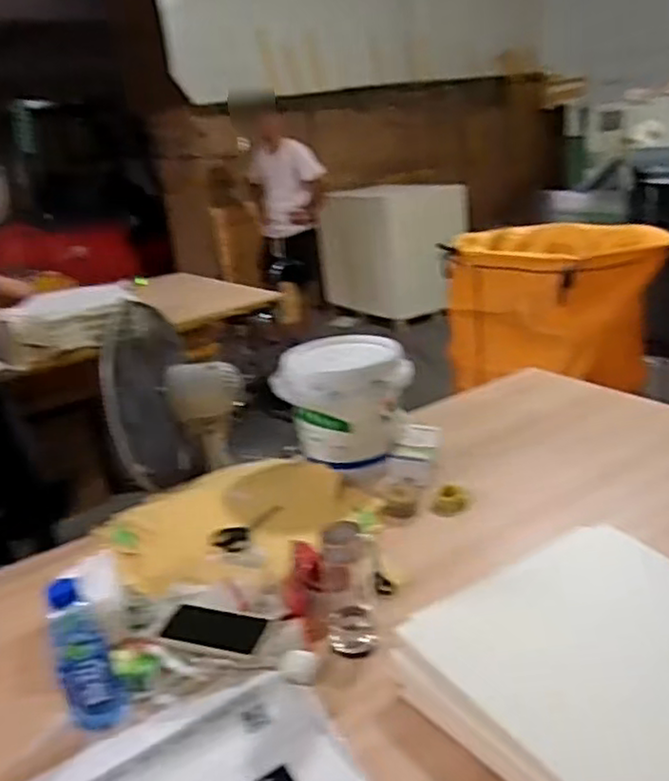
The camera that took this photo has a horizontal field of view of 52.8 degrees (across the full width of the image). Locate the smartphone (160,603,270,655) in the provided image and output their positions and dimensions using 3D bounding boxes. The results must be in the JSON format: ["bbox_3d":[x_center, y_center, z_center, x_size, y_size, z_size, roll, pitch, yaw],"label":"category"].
[{"bbox_3d":[-0.174,0.347,0.991,0.143,0.006,0.075,1,23,18],"label":"smartphone"}]

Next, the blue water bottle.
[{"bbox_3d":[-0.318,0.330,0.852,0.068,0.177,0.059,-13,22,-16],"label":"blue water bottle"}]

